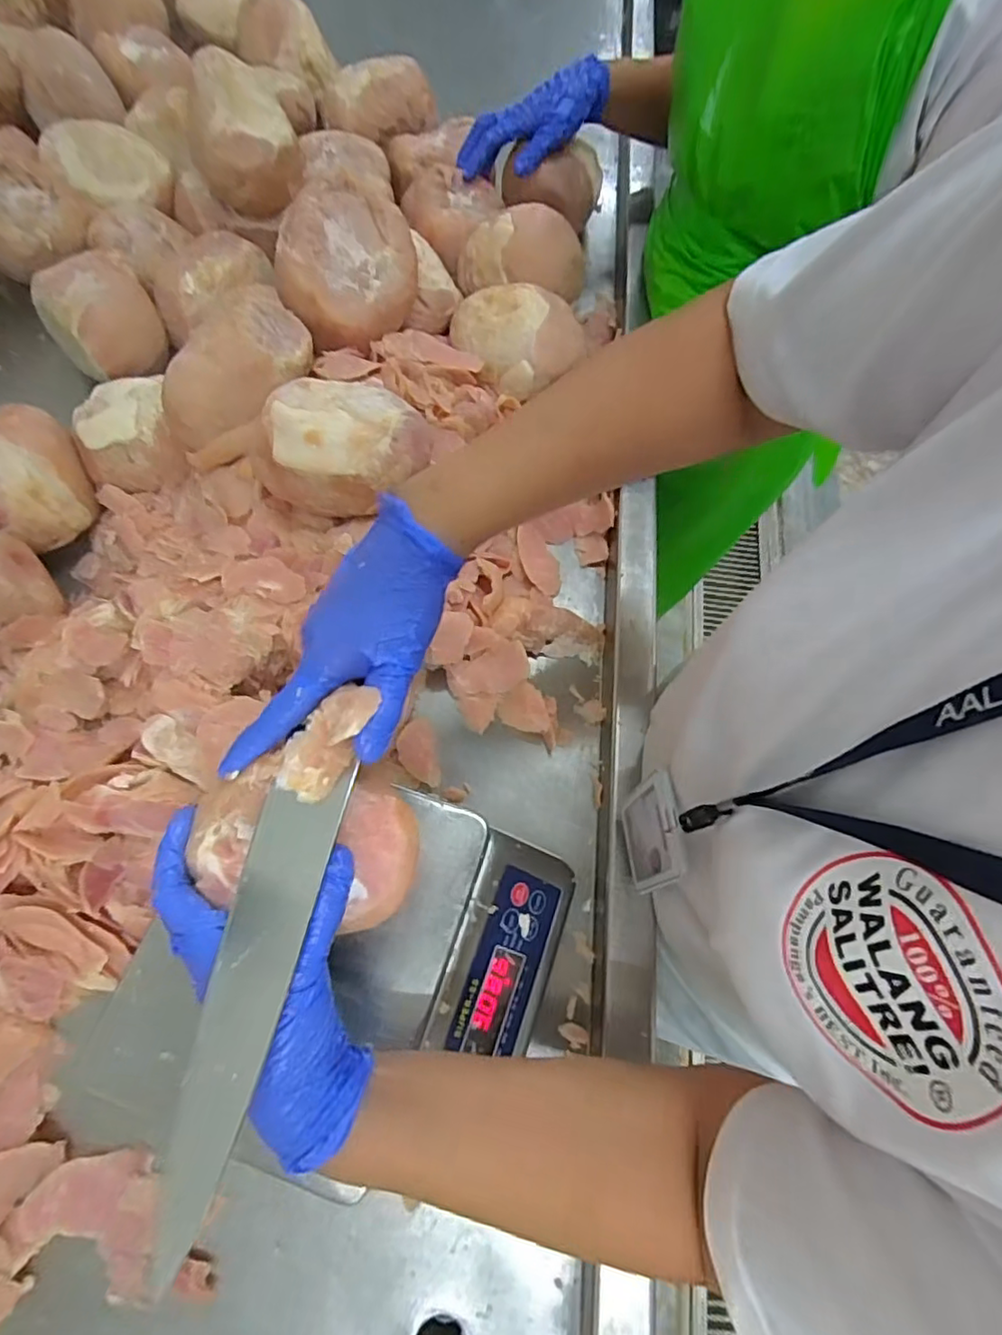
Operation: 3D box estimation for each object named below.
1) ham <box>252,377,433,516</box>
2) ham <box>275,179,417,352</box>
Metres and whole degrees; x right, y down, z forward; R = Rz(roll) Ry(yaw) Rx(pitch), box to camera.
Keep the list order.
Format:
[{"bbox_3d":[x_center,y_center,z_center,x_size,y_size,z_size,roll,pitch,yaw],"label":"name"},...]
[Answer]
[{"bbox_3d":[-0.135,-0.198,0.517,0.145,0.073,0.102,-5,68,-5],"label":"ham"},{"bbox_3d":[-0.162,-0.405,0.627,0.132,0.085,0.138,-10,102,-17],"label":"ham"}]

